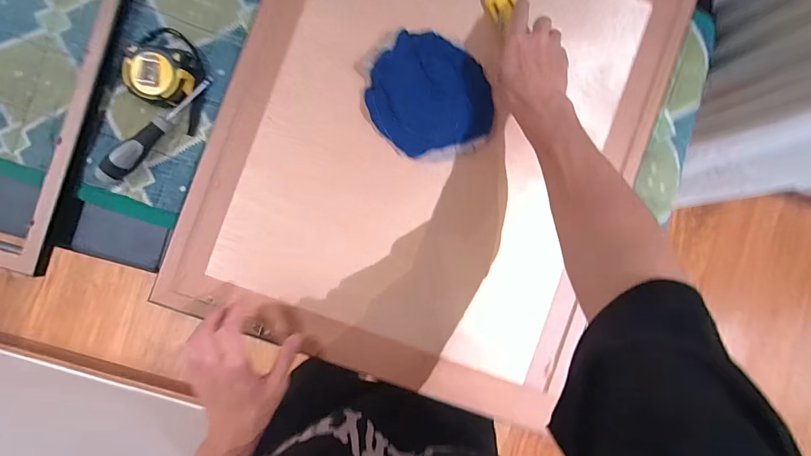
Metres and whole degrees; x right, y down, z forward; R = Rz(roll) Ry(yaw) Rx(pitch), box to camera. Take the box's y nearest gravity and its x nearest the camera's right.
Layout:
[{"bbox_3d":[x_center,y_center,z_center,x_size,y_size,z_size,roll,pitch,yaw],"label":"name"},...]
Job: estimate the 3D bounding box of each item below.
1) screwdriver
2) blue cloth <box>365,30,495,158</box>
[{"bbox_3d":[-0.296,-0.114,0.451,0.024,0.028,0.166,43,87,-2],"label":"screwdriver"},{"bbox_3d":[0.031,-0.155,0.465,0.144,0.025,0.133,39,87,-2],"label":"blue cloth"}]

